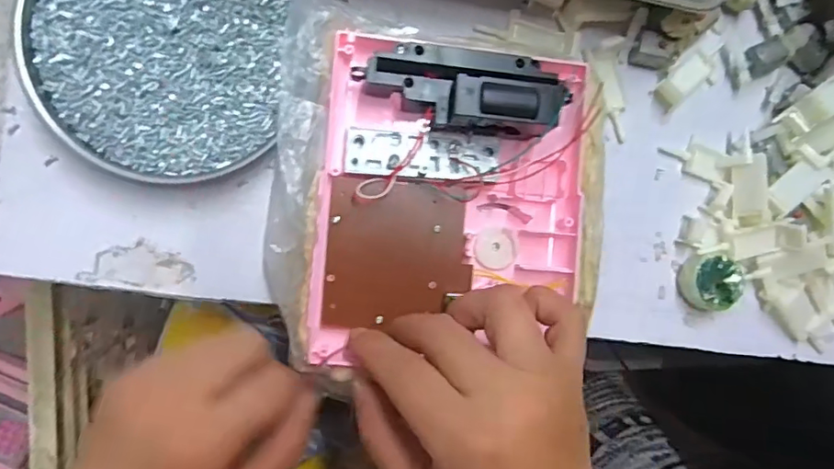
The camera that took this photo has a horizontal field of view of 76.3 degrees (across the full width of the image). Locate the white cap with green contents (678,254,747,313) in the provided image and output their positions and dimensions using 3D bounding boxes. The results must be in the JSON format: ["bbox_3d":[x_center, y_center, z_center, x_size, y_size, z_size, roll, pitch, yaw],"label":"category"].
[{"bbox_3d":[0.178,0.029,0.322,0.031,0.018,0.033,0,91,-9],"label":"white cap with green contents"}]

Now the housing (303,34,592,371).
[{"bbox_3d":[0.020,-0.011,0.260,0.137,0.040,0.165,5,90,-9],"label":"housing"}]

